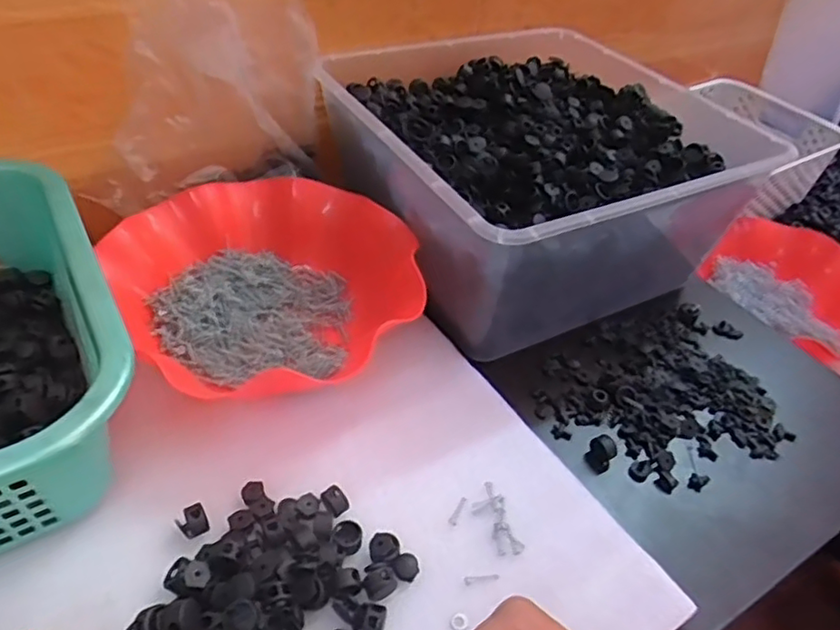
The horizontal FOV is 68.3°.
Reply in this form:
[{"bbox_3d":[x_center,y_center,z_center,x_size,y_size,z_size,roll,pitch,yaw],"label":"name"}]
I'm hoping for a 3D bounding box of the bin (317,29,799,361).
[{"bbox_3d":[0.089,-0.126,0.549,0.292,0.137,0.295,-20,49,-26],"label":"bin"}]

